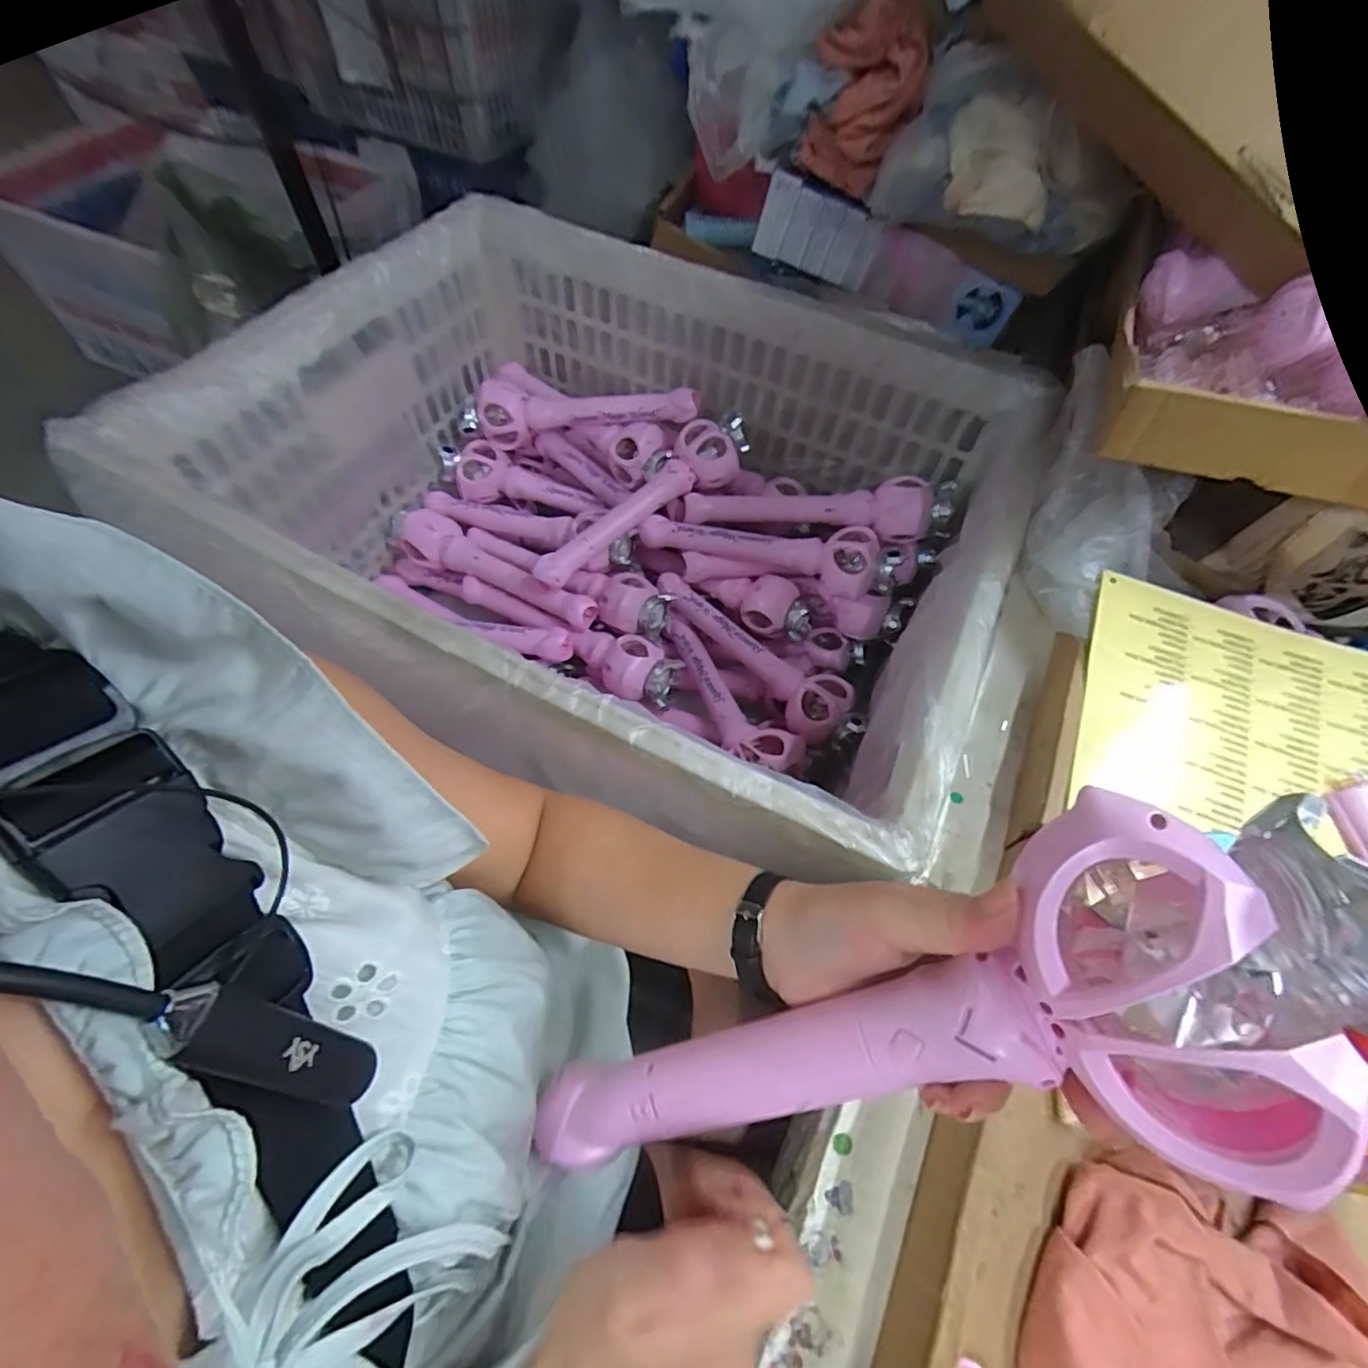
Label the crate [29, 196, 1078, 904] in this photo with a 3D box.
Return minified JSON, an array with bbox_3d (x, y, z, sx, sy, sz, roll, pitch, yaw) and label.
[{"bbox_3d":[-0.085,-0.170,0.759,0.803,0.360,0.652,22,61,9],"label":"crate"}]

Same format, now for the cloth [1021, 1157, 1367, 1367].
[{"bbox_3d":[0.259,0.334,0.301,0.150,0.030,0.166,30,62,13],"label":"cloth"}]

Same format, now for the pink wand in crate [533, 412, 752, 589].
[{"bbox_3d":[-0.060,-0.256,0.851,0.357,0.060,0.082,-38,68,-6],"label":"pink wand in crate"}]

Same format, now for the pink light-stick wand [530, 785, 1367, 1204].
[{"bbox_3d":[0.068,0.146,0.238,0.040,0.346,0.100,17,47,-47],"label":"pink light-stick wand"}]

